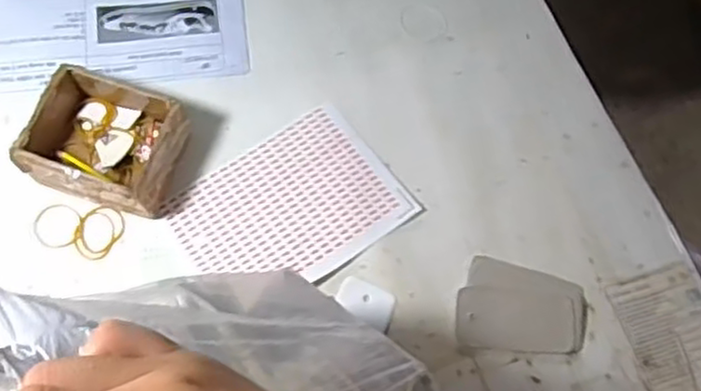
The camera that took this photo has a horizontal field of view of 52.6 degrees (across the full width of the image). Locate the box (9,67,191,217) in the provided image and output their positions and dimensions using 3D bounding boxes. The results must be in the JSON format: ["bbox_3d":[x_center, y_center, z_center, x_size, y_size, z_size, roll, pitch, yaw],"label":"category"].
[{"bbox_3d":[-0.218,-0.049,0.638,0.132,0.057,0.110,15,66,4],"label":"box"}]

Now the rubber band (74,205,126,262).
[{"bbox_3d":[-0.226,0.033,0.636,0.039,0.005,0.051,18,67,5],"label":"rubber band"}]

